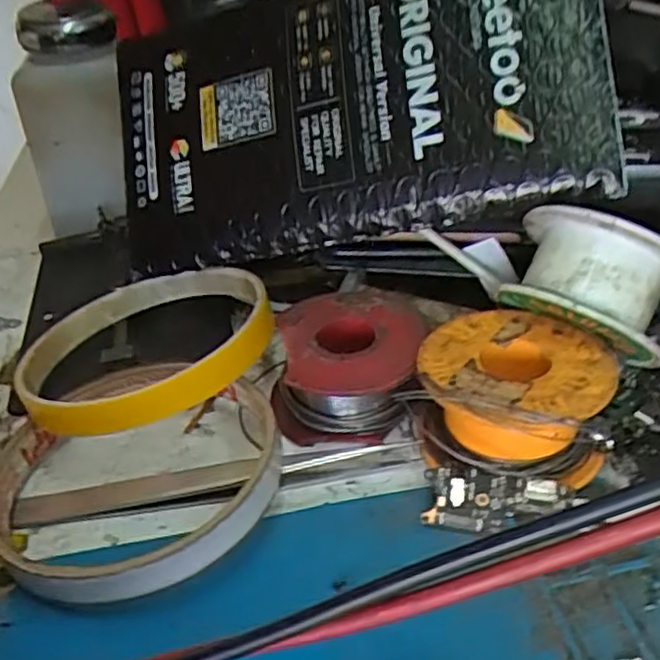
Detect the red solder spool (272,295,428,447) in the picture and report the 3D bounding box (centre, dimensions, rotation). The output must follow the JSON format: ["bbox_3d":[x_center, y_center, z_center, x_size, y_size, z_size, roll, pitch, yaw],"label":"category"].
[{"bbox_3d":[0.006,0.011,0.226,0.045,0.025,0.053,-1,36,6],"label":"red solder spool"}]

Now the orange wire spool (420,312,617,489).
[{"bbox_3d":[0.051,0.021,0.203,0.053,0.026,0.054,-4,36,3],"label":"orange wire spool"}]

